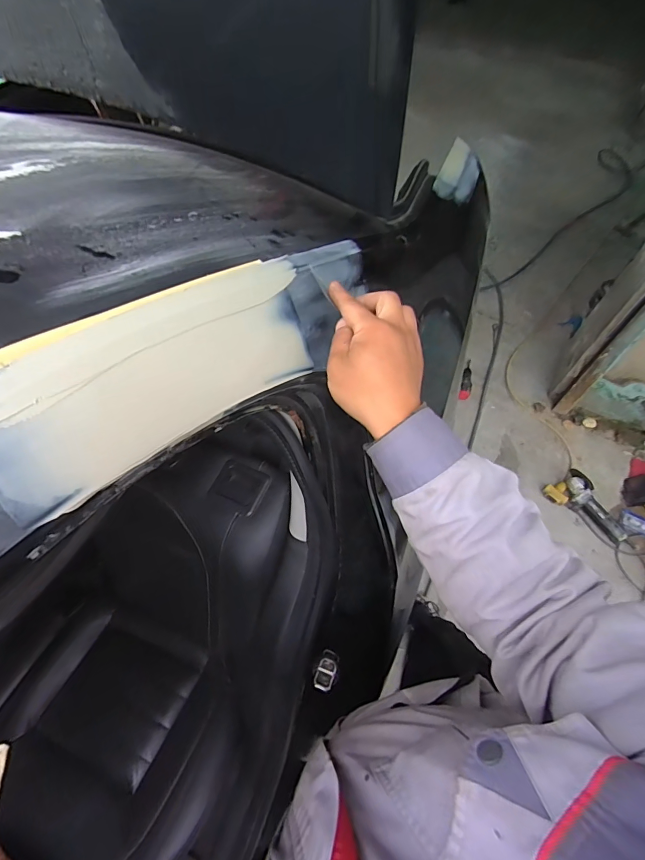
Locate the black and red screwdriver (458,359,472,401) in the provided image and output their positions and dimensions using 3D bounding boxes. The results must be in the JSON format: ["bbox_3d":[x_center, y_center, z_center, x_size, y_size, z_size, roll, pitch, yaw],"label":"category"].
[{"bbox_3d":[0.614,-0.222,1.665,0.046,0.031,0.220,16,64,10],"label":"black and red screwdriver"}]

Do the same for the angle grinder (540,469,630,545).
[{"bbox_3d":[0.935,0.281,1.394,0.118,0.090,0.274,-25,64,-11],"label":"angle grinder"}]

